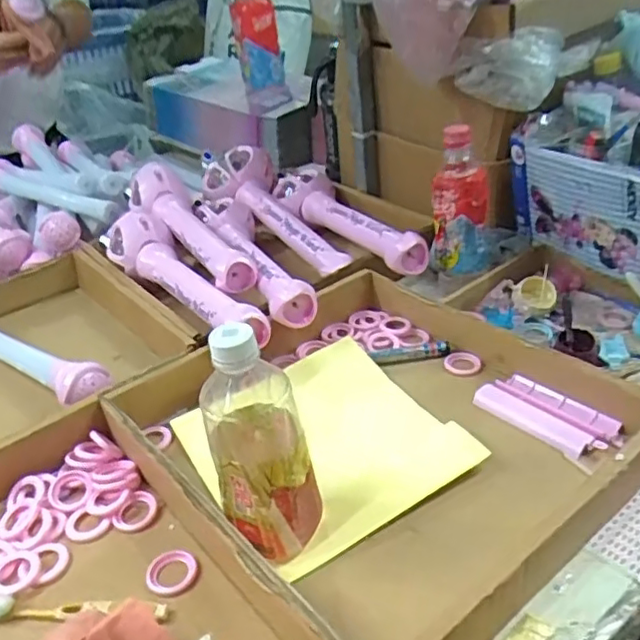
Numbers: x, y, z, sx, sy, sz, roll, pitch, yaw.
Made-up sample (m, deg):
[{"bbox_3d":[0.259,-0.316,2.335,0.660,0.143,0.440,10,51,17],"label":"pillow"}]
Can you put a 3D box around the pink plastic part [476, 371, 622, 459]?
[{"bbox_3d":[0.211,0.083,0.596,0.059,0.011,0.124,-30,39,-33],"label":"pink plastic part"}]

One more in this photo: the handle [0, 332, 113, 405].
[{"bbox_3d":[-0.346,0.038,0.726,0.305,0.042,0.044,17,39,32],"label":"handle"}]

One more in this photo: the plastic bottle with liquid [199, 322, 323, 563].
[{"bbox_3d":[-0.044,0.083,0.470,0.069,0.178,0.083,-12,33,-9],"label":"plastic bottle with liquid"}]

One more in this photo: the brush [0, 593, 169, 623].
[{"bbox_3d":[-0.177,0.205,0.459,0.139,0.012,0.017,-2,32,6],"label":"brush"}]

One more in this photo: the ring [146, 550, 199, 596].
[{"bbox_3d":[-0.110,0.189,0.483,0.038,0.007,0.038,-4,32,3],"label":"ring"}]

